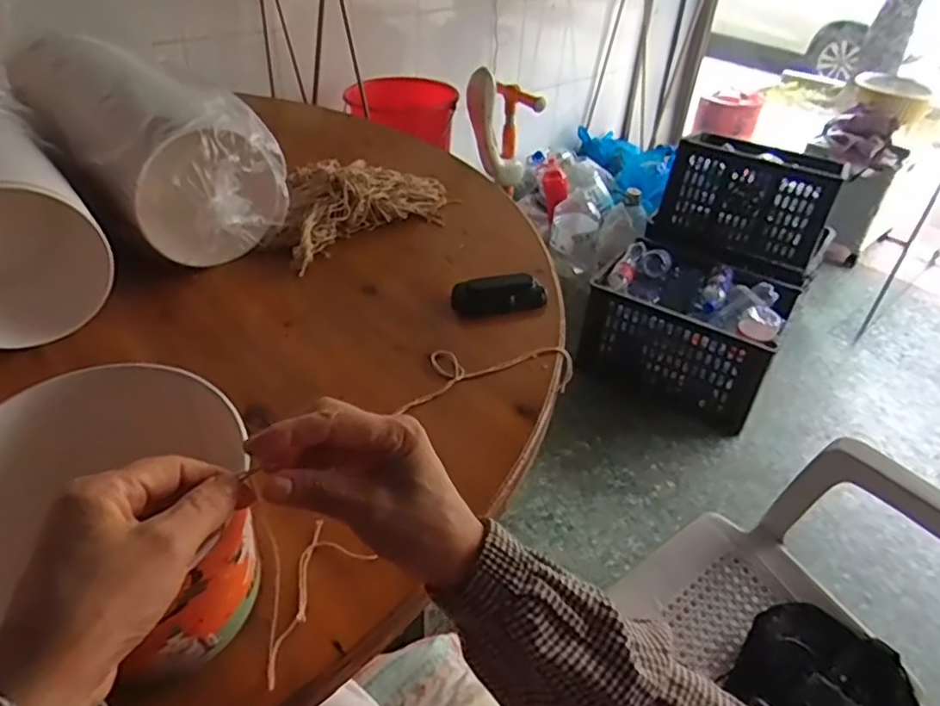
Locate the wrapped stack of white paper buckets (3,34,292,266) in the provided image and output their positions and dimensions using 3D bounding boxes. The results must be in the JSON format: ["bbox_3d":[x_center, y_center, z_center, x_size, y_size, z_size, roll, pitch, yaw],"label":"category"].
[{"bbox_3d":[-0.400,-0.270,0.781,0.410,0.163,0.166,39,49,20],"label":"wrapped stack of white paper buckets"}]

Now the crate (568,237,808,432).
[{"bbox_3d":[0.629,-0.101,1.854,0.480,0.323,0.412,21,42,21],"label":"crate"}]

